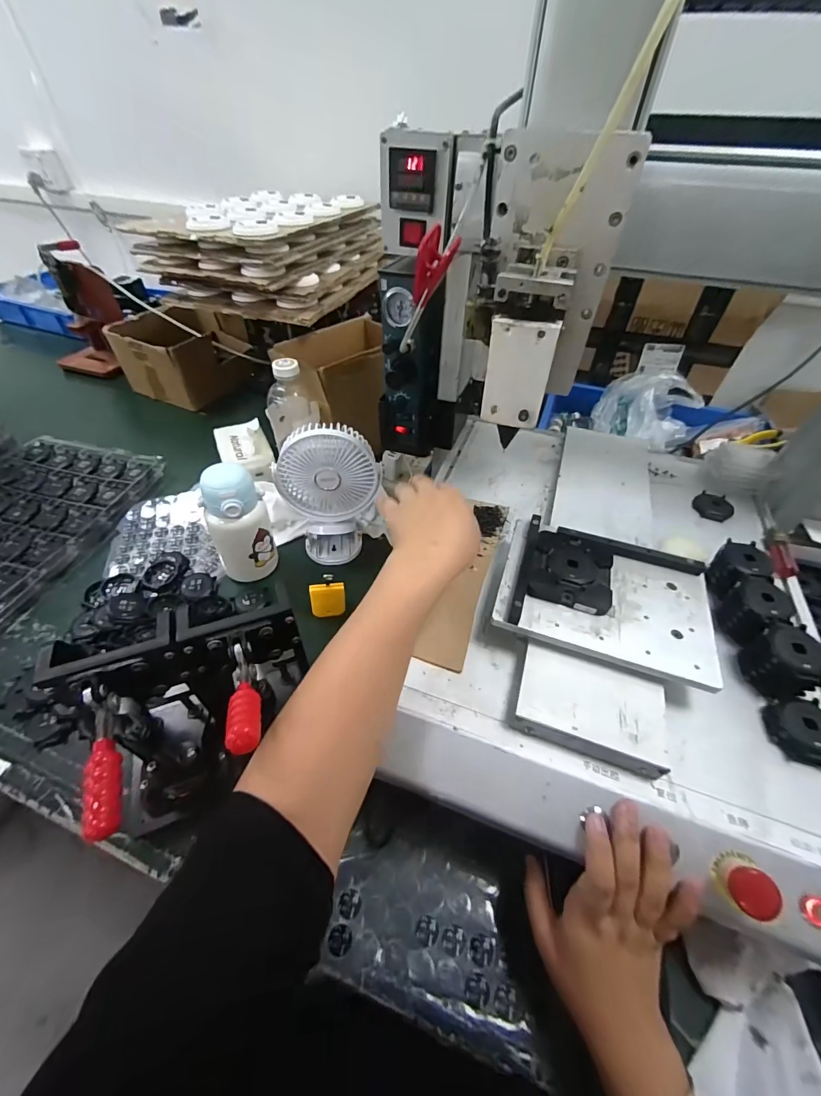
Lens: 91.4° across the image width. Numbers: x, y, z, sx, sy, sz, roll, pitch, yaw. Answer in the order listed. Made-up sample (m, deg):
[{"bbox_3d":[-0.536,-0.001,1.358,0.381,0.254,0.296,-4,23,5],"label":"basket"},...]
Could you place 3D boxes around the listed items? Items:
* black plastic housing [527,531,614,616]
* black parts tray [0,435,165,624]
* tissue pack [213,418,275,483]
[{"bbox_3d":[0.167,0.021,0.413,0.077,0.015,0.090,16,50,12],"label":"black plastic housing"},{"bbox_3d":[-0.676,-0.039,0.662,0.316,0.030,0.436,14,49,9],"label":"black parts tray"},{"bbox_3d":[-0.321,-0.189,0.776,0.091,0.049,0.156,-19,52,-19],"label":"tissue pack"}]

